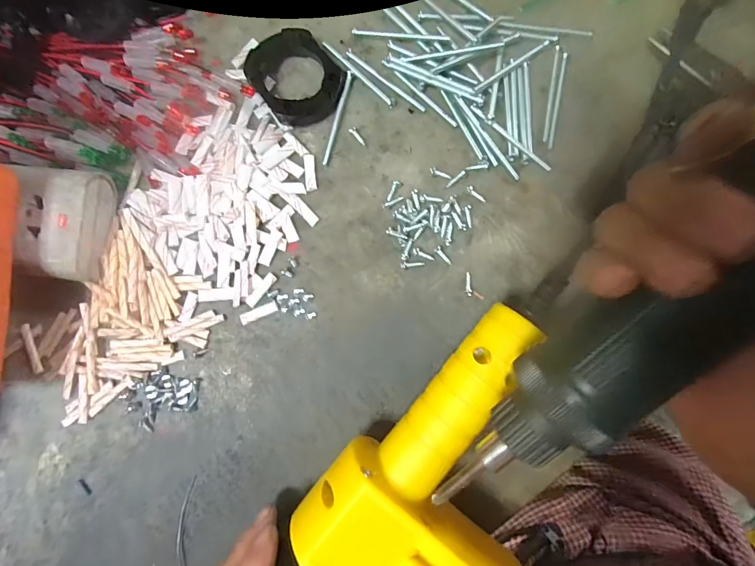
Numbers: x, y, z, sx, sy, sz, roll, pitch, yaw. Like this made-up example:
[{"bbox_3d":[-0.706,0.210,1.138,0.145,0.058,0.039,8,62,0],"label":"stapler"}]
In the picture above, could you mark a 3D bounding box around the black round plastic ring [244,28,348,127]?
[{"bbox_3d":[-0.051,-0.129,0.228,0.050,0.015,0.059,-43,87,-3],"label":"black round plastic ring"}]

